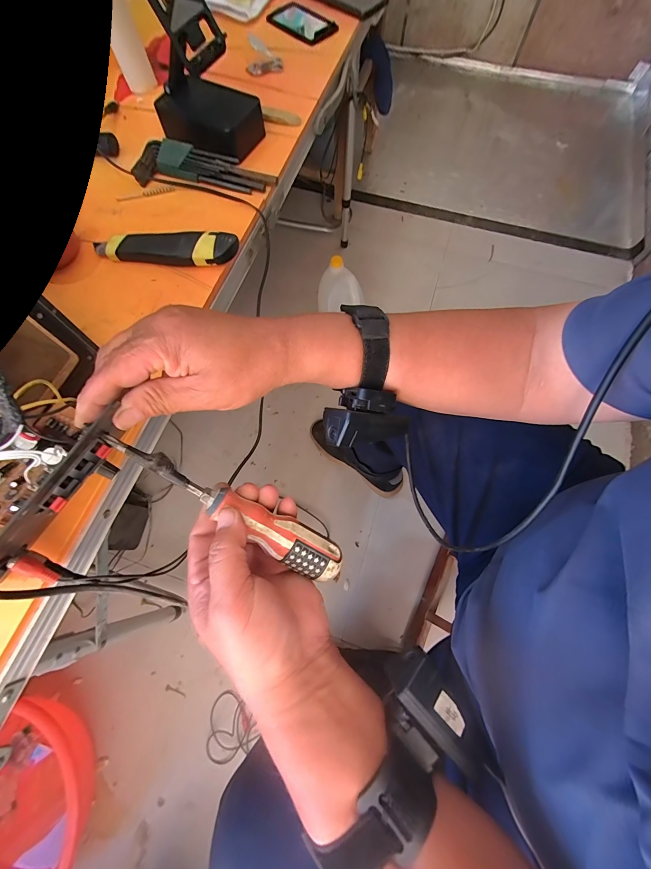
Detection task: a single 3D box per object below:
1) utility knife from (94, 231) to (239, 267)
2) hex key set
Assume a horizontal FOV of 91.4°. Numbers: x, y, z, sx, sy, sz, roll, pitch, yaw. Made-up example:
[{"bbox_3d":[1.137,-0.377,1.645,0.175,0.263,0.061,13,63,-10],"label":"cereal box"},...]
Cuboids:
[{"bbox_3d":[-0.177,-0.208,0.351,0.156,0.021,0.037,6,69,1],"label":"utility knife"},{"bbox_3d":[-0.152,-0.333,0.395,0.175,0.027,0.047,5,69,1],"label":"hex key set"}]

